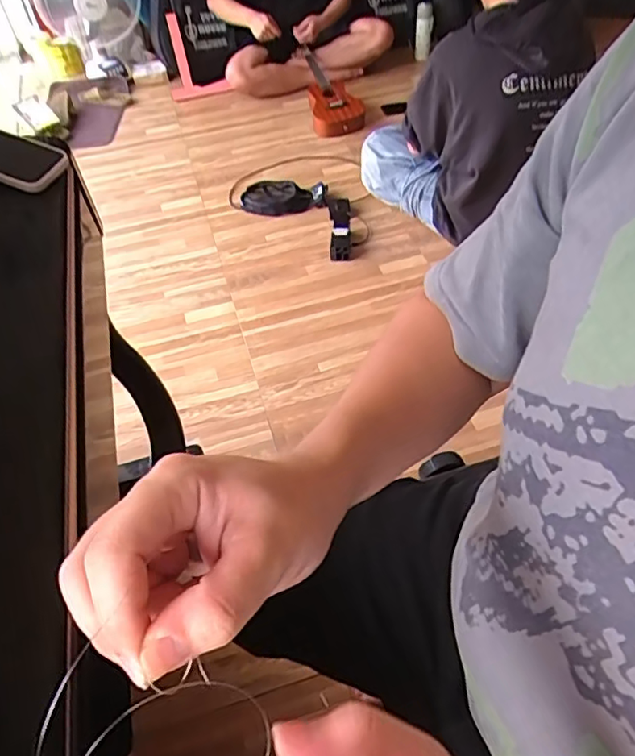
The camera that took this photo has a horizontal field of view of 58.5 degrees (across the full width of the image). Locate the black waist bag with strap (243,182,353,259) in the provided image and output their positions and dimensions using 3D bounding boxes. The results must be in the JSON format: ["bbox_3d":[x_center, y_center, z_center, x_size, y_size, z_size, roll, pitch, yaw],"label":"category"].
[{"bbox_3d":[-0.032,-0.567,1.900,0.513,0.050,0.260,35,57,25],"label":"black waist bag with strap"}]

